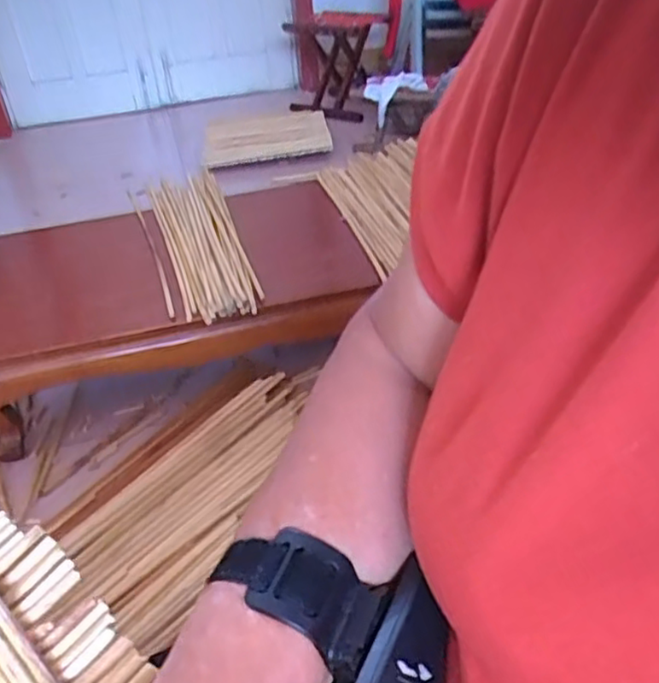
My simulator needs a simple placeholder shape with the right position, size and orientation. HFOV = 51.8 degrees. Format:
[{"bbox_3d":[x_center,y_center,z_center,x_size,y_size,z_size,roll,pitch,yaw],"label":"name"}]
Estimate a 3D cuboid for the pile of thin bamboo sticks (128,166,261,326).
[{"bbox_3d":[-0.239,-0.188,1.194,0.154,0.061,0.518,-16,36,-13],"label":"pile of thin bamboo sticks"}]

